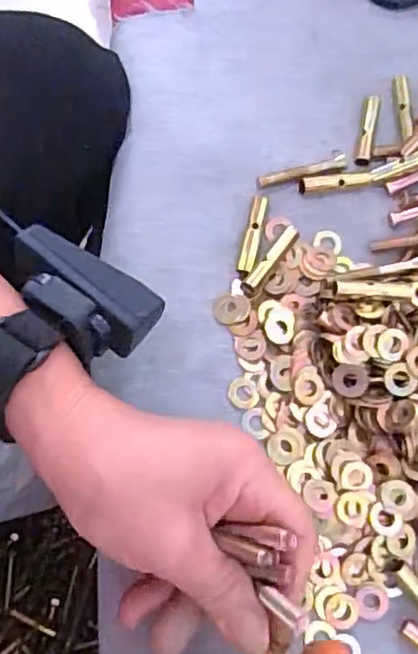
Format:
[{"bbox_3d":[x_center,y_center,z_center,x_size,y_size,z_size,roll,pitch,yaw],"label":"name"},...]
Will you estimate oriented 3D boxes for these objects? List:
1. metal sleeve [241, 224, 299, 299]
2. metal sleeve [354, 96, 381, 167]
[{"bbox_3d":[0.034,-0.036,0.355,0.009,0.009,0.045,39,74,8],"label":"metal sleeve"},{"bbox_3d":[0.095,-0.117,0.389,0.009,0.007,0.047,13,72,0],"label":"metal sleeve"}]

